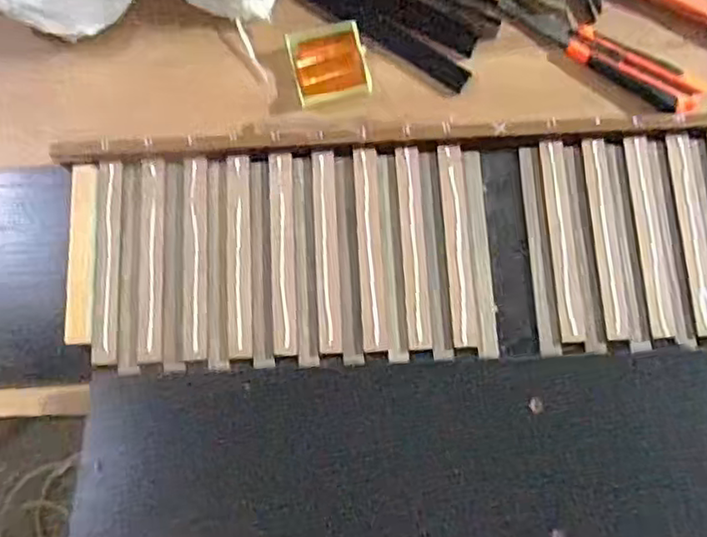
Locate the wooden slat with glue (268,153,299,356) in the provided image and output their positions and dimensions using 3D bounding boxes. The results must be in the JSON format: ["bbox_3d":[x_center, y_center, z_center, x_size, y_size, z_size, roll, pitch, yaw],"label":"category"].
[{"bbox_3d":[-0.058,-0.014,0.560,0.020,0.009,0.170,-3,78,-1],"label":"wooden slat with glue"}]

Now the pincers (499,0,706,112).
[{"bbox_3d":[0.214,-0.211,0.611,0.068,0.017,0.221,-43,82,-8],"label":"pincers"}]

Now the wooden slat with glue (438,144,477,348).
[{"bbox_3d":[0.088,-0.021,0.559,0.020,0.008,0.171,-3,78,-1],"label":"wooden slat with glue"}]

